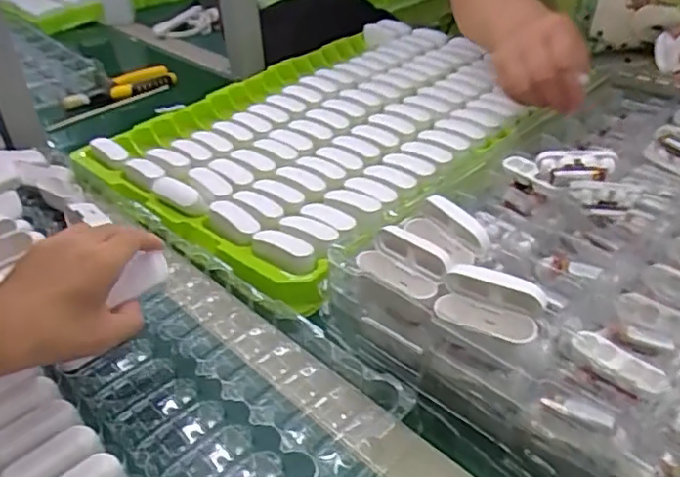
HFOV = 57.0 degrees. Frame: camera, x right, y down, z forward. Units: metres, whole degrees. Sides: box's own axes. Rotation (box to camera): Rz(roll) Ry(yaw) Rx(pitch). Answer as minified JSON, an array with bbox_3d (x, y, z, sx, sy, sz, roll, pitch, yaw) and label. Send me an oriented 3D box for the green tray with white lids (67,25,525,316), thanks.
[{"bbox_3d":[-0.003,-0.149,0.760,0.405,0.057,0.552,22,42,32],"label":"green tray with white lids"}]

